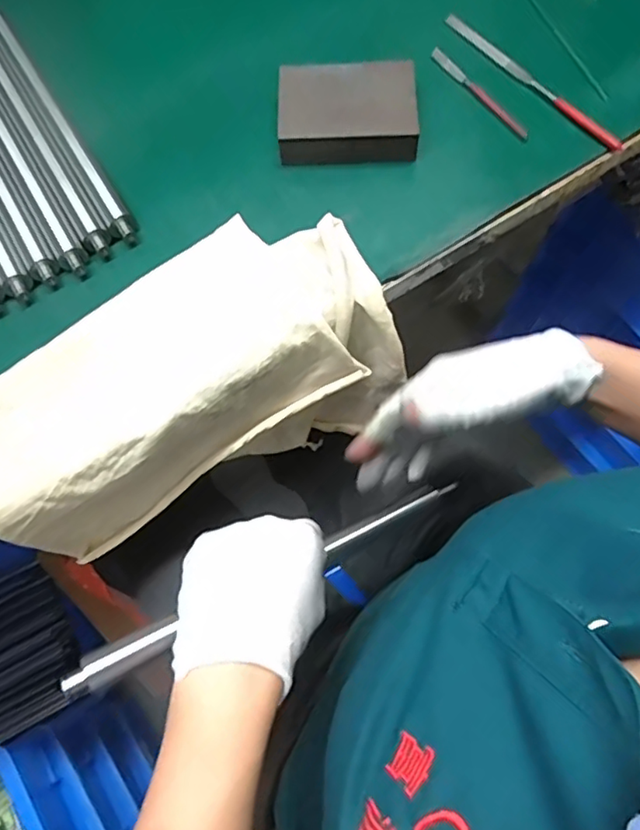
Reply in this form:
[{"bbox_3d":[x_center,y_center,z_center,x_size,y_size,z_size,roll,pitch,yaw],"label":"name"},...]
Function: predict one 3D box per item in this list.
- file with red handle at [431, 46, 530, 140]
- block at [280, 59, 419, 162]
[{"bbox_3d":[0.119,-0.242,0.438,0.009,0.004,0.105,-32,73,-10],"label":"file with red handle"},{"bbox_3d":[0.020,-0.218,0.423,0.096,0.028,0.075,-2,71,0],"label":"block"}]

